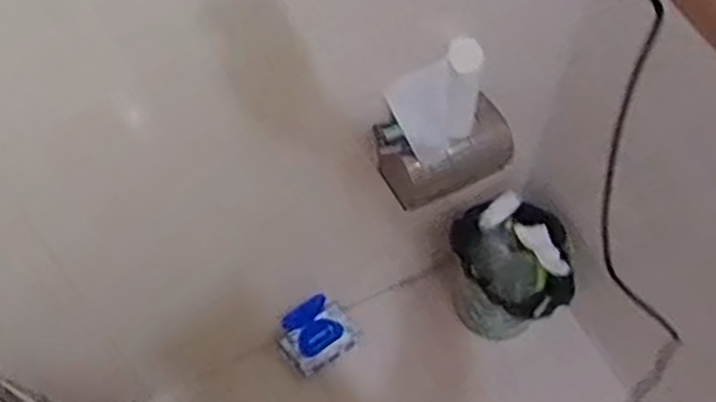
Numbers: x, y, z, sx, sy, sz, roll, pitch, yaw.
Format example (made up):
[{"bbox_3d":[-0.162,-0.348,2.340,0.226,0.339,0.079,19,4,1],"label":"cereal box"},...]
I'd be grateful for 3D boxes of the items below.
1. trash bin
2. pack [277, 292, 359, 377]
[{"bbox_3d":[0.310,0.147,1.497,0.208,0.195,0.238,-13,58,-9],"label":"trash bin"},{"bbox_3d":[-0.088,0.282,1.539,0.152,0.059,0.119,-31,63,-19],"label":"pack"}]

